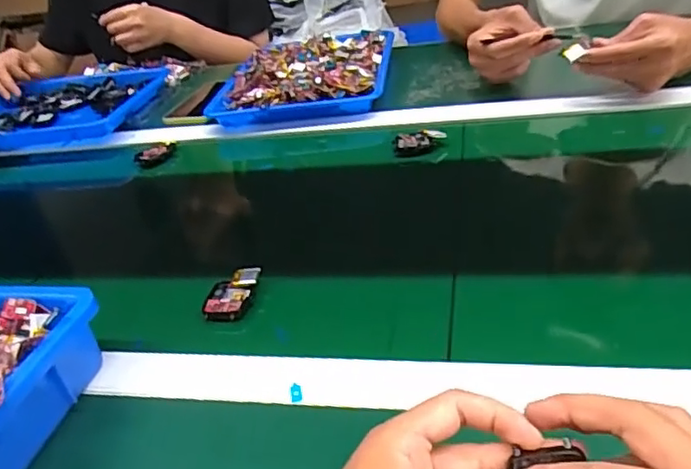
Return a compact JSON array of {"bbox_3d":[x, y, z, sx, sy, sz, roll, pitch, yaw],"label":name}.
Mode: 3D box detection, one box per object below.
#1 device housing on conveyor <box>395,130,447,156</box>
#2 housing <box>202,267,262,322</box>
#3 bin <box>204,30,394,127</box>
[{"bbox_3d":[0.086,-0.108,0.691,0.057,0.023,0.029,-5,35,9],"label":"device housing on conveyor"},{"bbox_3d":[-0.097,0.049,0.503,0.041,0.015,0.055,-2,35,14],"label":"housing"},{"bbox_3d":[-0.056,-0.242,0.880,0.240,0.046,0.283,-3,35,12],"label":"bin"}]

